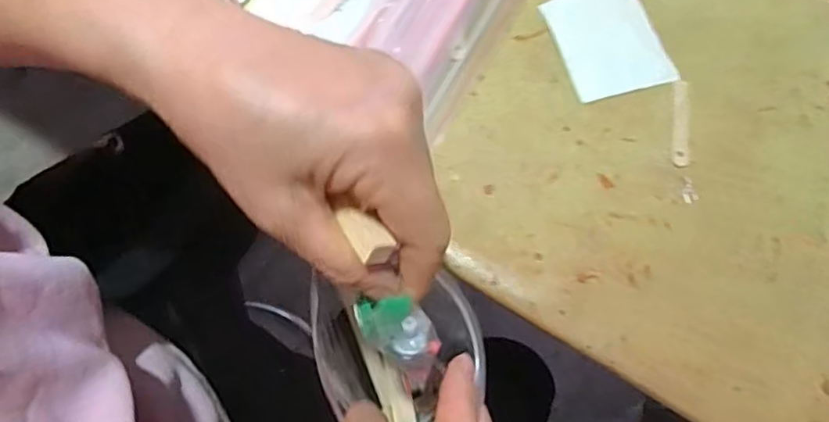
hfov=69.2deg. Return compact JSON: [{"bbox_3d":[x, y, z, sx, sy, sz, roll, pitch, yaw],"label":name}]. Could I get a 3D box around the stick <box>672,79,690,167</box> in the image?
[{"bbox_3d":[0.143,-0.048,0.321,0.009,0.004,0.050,6,75,0],"label":"stick"}]

